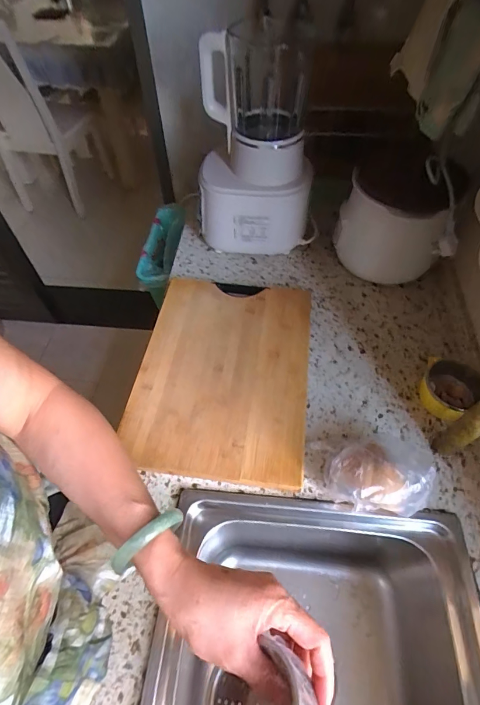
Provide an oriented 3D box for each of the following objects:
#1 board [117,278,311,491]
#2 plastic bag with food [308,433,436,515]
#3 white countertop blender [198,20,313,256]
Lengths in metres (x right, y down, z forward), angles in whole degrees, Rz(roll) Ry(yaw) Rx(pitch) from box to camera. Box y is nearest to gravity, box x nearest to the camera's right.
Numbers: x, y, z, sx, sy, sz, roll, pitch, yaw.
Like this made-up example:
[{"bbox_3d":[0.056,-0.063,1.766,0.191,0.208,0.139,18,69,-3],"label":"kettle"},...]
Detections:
[{"bbox_3d":[-0.027,0.029,0.656,0.282,0.033,0.381,6,55,5],"label":"board"},{"bbox_3d":[0.187,0.170,0.527,0.157,0.085,0.104,5,55,4],"label":"plastic bag with food"},{"bbox_3d":[0.027,-0.403,0.755,0.225,0.380,0.212,-1,55,0],"label":"white countertop blender"}]

